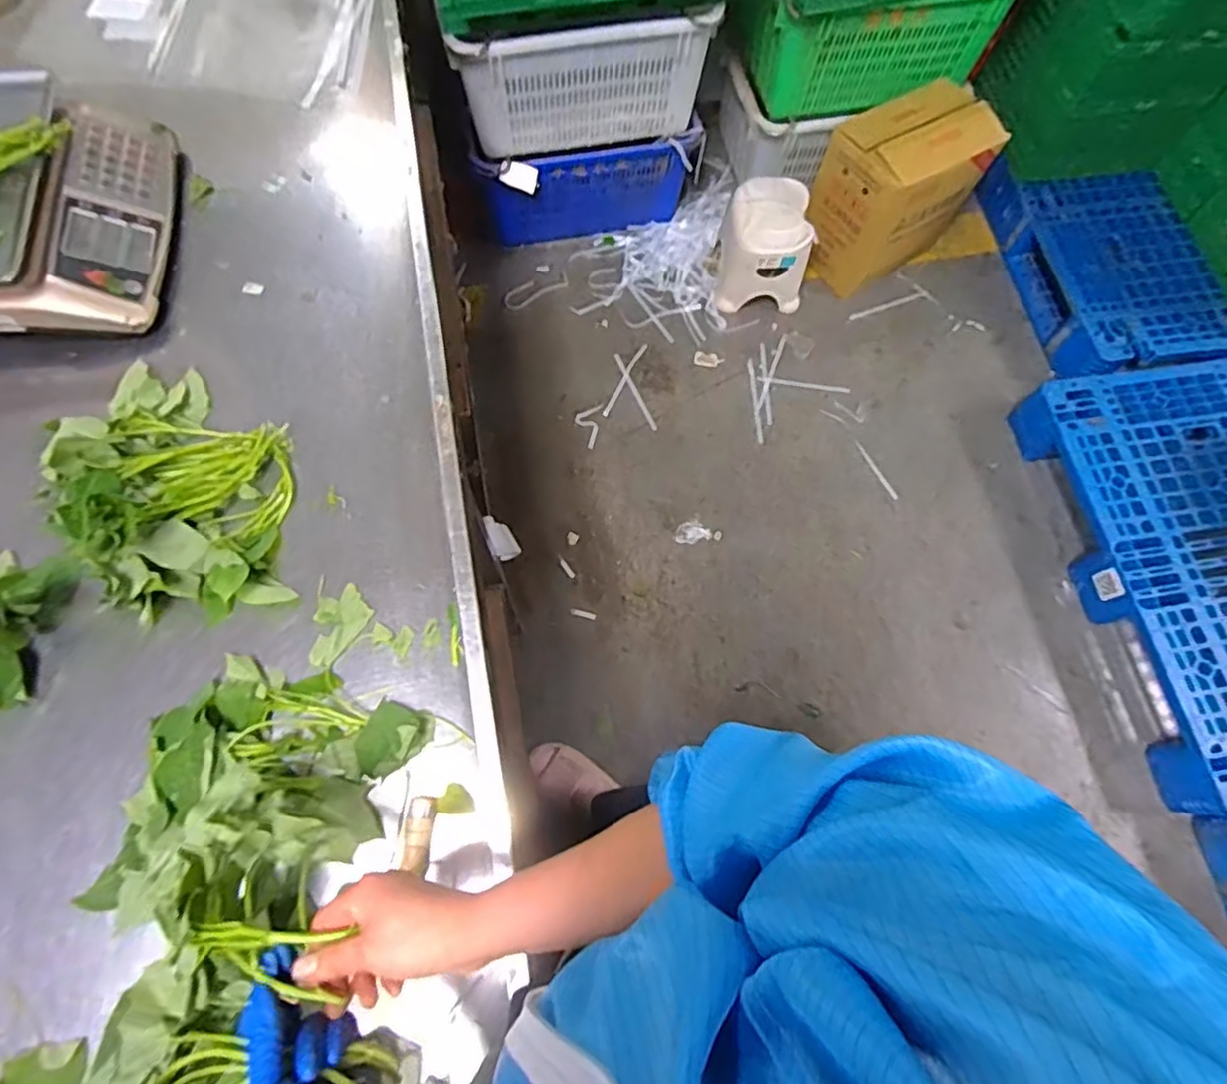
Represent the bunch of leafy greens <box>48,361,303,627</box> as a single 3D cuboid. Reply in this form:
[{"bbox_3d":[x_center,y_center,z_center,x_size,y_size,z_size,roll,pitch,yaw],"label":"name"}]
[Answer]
[{"bbox_3d":[-0.489,-0.076,0.727,0.232,0.092,0.307,-6,71,-4],"label":"bunch of leafy greens"}]

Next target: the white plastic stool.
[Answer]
[{"bbox_3d":[0.396,-0.770,1.737,0.211,0.237,0.240,1,71,-1],"label":"white plastic stool"}]

